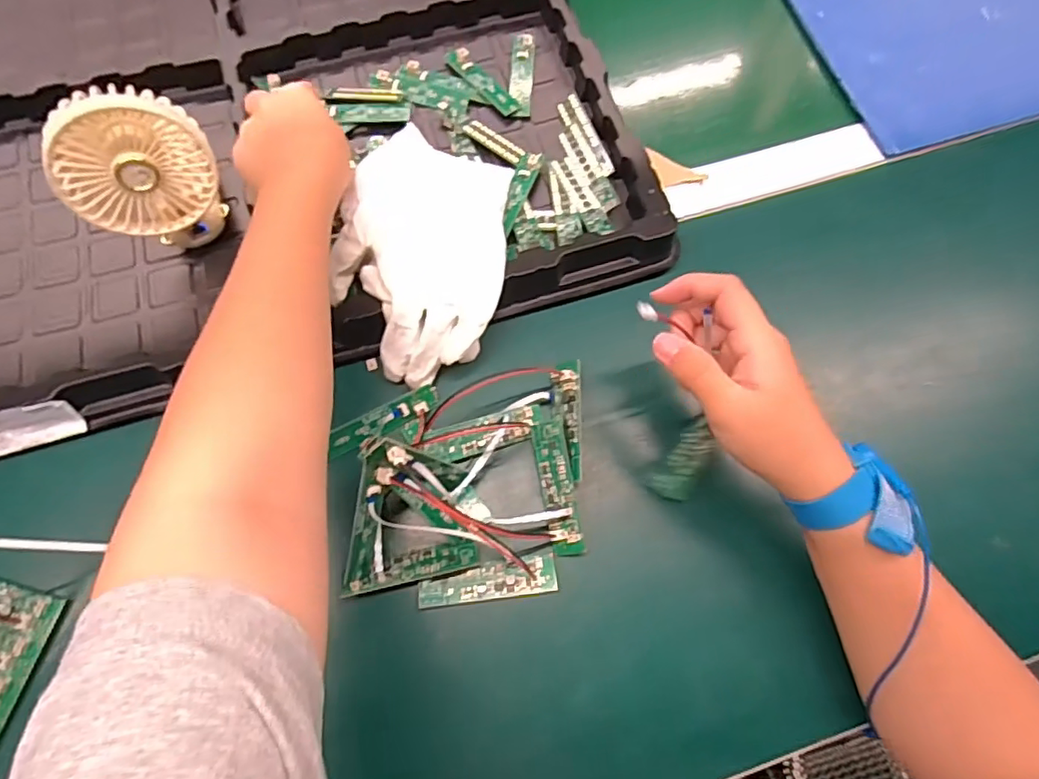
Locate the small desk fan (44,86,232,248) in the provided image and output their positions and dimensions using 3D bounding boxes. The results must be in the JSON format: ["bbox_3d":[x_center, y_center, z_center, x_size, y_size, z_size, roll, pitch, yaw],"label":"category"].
[{"bbox_3d":[-0.237,-0.133,0.376,0.088,0.111,0.046,-28,74,-9],"label":"small desk fan"}]

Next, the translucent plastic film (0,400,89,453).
[{"bbox_3d":[-0.320,0.023,0.367,0.077,0.034,0.013,-15,46,-7],"label":"translucent plastic film"}]

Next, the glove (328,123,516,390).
[{"bbox_3d":[-0.069,-0.098,0.405,0.118,0.041,0.186,4,72,1],"label":"glove"}]

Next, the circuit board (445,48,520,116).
[{"bbox_3d":[-0.031,-0.250,0.473,0.018,0.009,0.083,-37,76,-12],"label":"circuit board"}]

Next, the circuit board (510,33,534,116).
[{"bbox_3d":[0.002,-0.258,0.478,0.018,0.007,0.083,0,72,10],"label":"circuit board"}]

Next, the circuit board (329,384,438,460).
[{"bbox_3d":[-0.088,0.020,0.387,0.073,0.007,0.018,-25,74,-8],"label":"circuit board"}]

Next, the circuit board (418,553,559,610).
[{"bbox_3d":[-0.019,0.115,0.353,0.083,0.011,0.023,-7,62,-2],"label":"circuit board"}]

